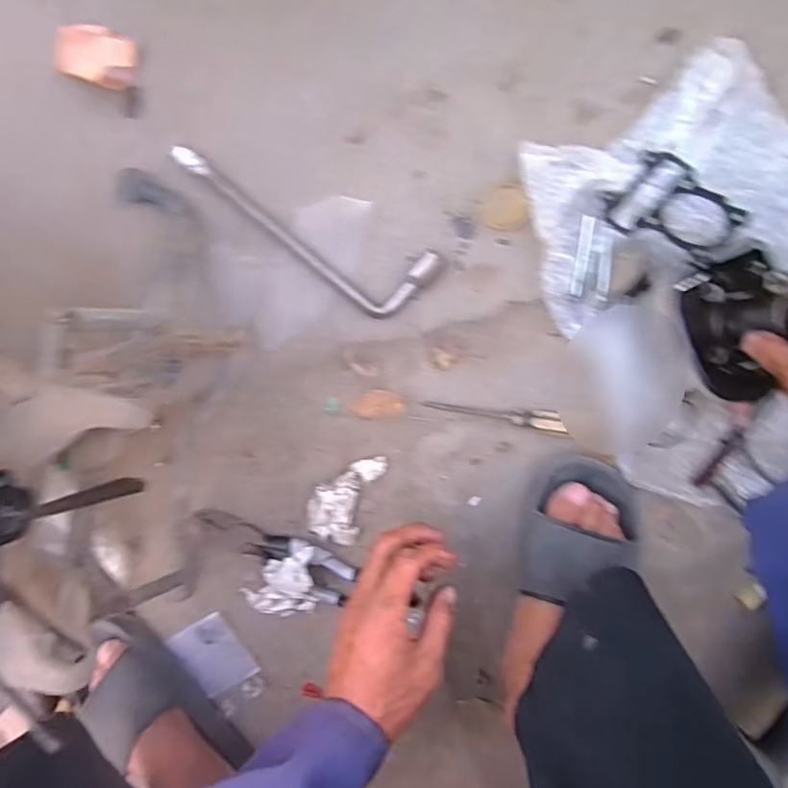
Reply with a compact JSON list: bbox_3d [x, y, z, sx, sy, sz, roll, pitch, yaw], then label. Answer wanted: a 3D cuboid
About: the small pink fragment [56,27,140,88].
[{"bbox_3d":[-0.282,-0.321,0.530,0.074,0.015,0.049,12,98,4],"label":"small pink fragment"}]

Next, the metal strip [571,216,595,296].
[{"bbox_3d":[0.168,-0.123,0.501,0.011,0.007,0.069,7,98,5],"label":"metal strip"}]

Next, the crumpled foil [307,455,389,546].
[{"bbox_3d":[-0.050,0.102,0.555,0.056,0.026,0.098,23,99,2],"label":"crumpled foil"}]

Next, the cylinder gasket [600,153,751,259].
[{"bbox_3d":[0.230,-0.154,0.461,0.096,0.012,0.090,42,77,16],"label":"cylinder gasket"}]

